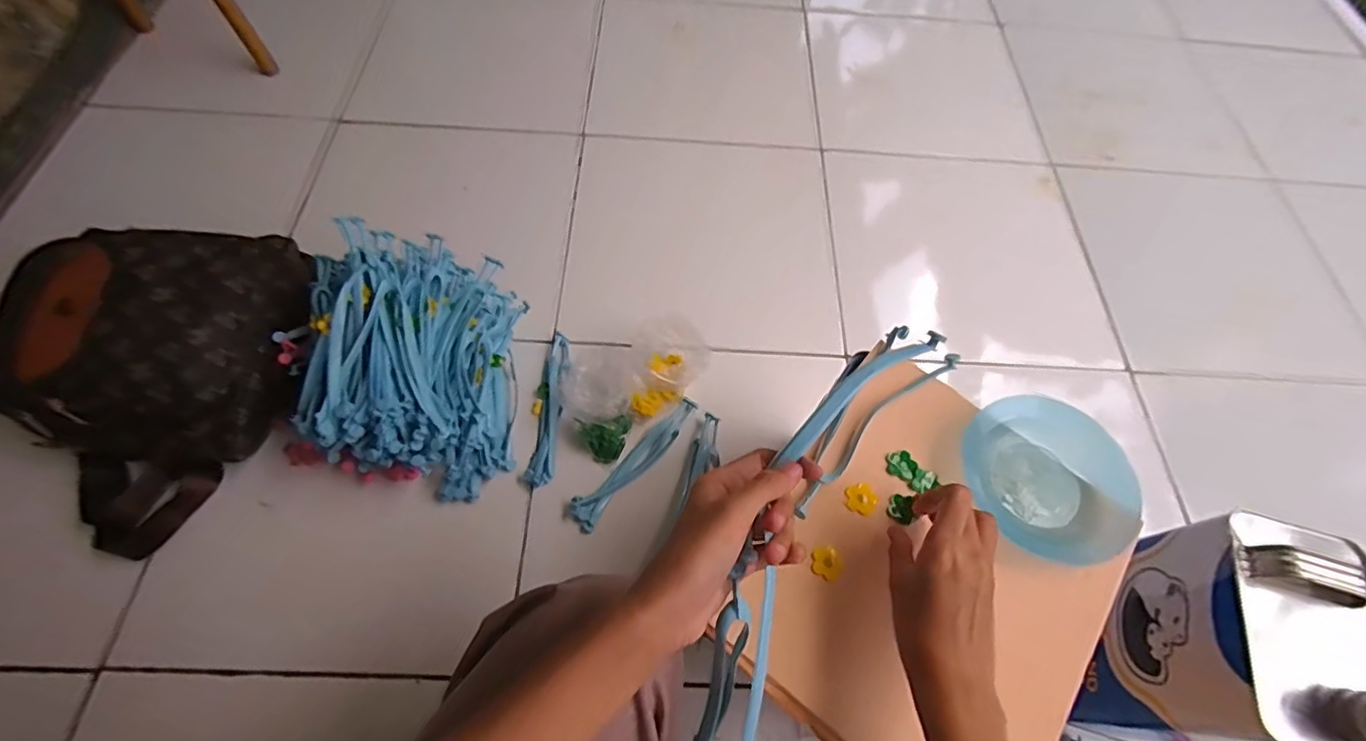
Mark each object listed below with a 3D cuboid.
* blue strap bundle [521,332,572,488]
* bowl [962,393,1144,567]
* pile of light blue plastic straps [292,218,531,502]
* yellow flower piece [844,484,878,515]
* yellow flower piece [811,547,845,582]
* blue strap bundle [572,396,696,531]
[{"bbox_3d":[-0.165,0.041,0.717,0.035,0.022,0.201,7,62,0],"label":"blue strap bundle"},{"bbox_3d":[0.282,0.082,0.446,0.106,0.034,0.131,-23,66,-15],"label":"bowl"},{"bbox_3d":[-0.299,-0.013,0.644,0.199,0.181,0.253,4,62,-1],"label":"pile of light blue plastic straps"},{"bbox_3d":[0.139,0.100,0.448,0.023,0.004,0.023,-12,64,-10],"label":"yellow flower piece"},{"bbox_3d":[0.105,0.140,0.422,0.023,0.004,0.022,1,62,-3],"label":"yellow flower piece"},{"bbox_3d":[-0.054,0.107,0.702,0.035,0.017,0.204,38,67,15],"label":"blue strap bundle"}]

